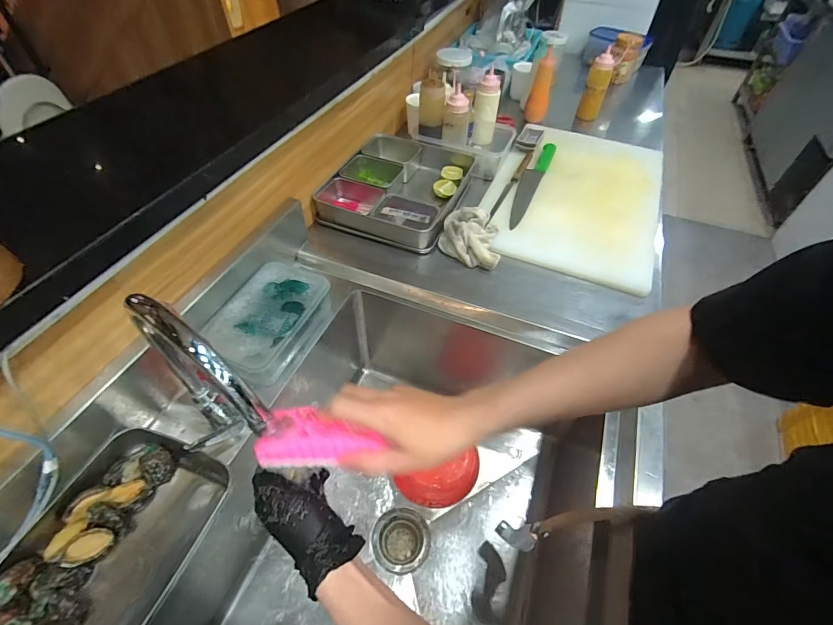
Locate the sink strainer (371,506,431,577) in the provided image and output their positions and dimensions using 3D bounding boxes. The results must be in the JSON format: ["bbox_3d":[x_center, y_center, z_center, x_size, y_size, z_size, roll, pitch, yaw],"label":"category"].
[{"bbox_3d":[-0.031,0.468,0.803,0.109,0.080,0.108,1,50,-1],"label":"sink strainer"}]

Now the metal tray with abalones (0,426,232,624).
[{"bbox_3d":[-0.384,0.295,0.506,0.200,0.061,0.259,18,52,14],"label":"metal tray with abalones"}]

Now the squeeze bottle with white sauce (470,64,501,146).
[{"bbox_3d":[0.195,-0.566,1.105,0.064,0.187,0.057,11,31,8],"label":"squeeze bottle with white sauce"}]

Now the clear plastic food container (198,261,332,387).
[{"bbox_3d":[-0.258,0.011,0.700,0.145,0.064,0.216,21,53,16],"label":"clear plastic food container"}]

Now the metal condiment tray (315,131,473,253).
[{"bbox_3d":[-0.049,-0.308,0.971,0.304,0.070,0.341,17,52,12],"label":"metal condiment tray"}]

